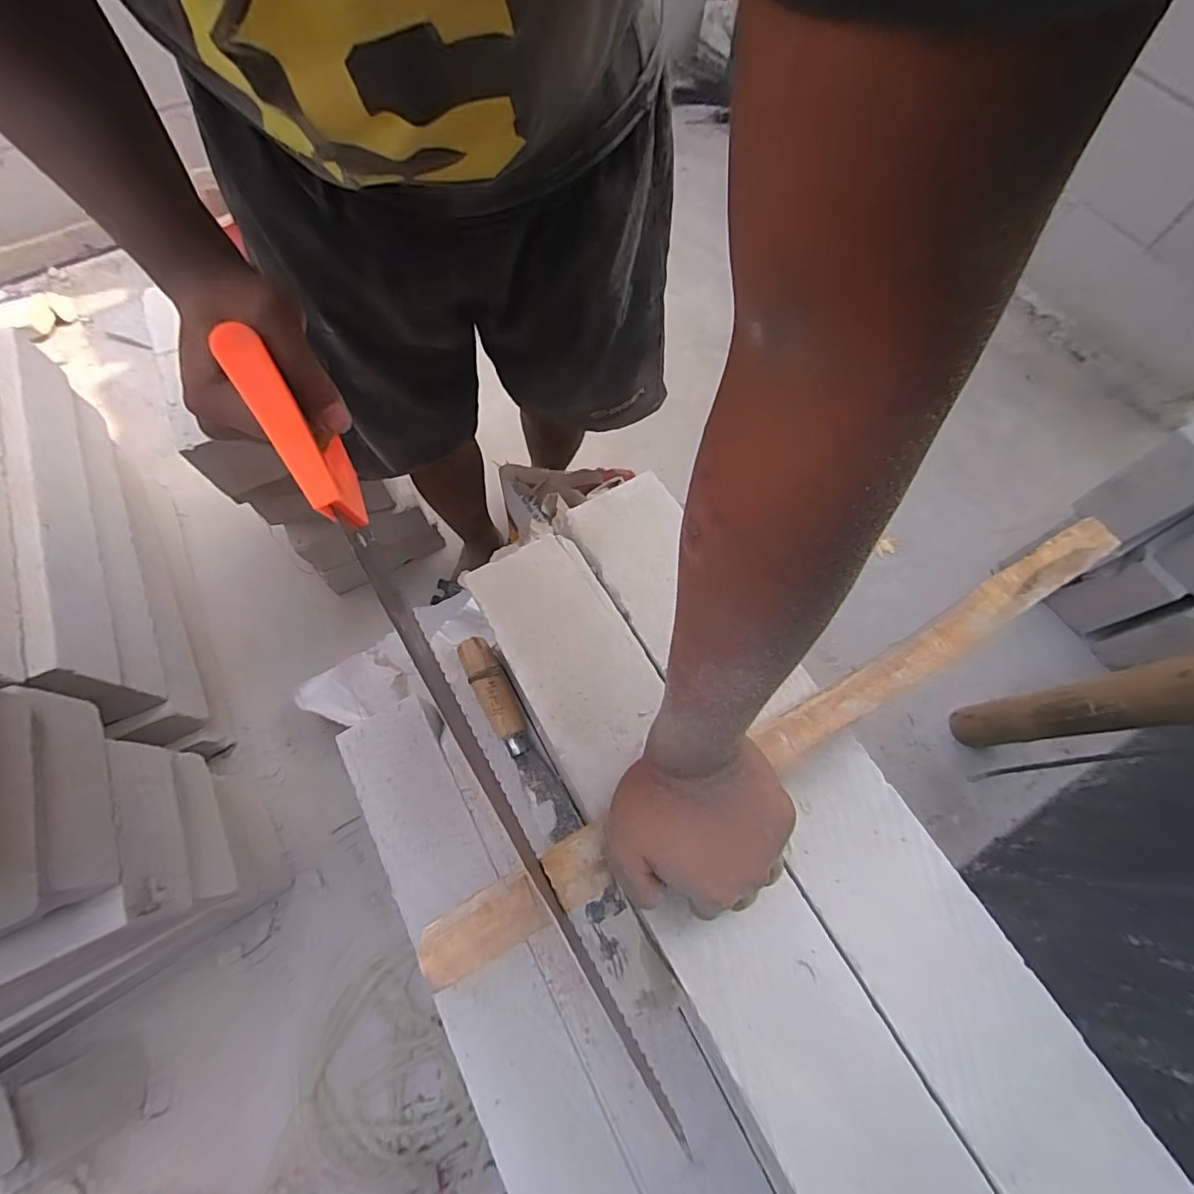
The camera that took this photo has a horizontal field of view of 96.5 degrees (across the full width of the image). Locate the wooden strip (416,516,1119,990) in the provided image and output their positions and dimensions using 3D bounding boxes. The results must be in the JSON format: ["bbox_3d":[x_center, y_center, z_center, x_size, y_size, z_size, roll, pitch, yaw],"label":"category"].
[{"bbox_3d":[0.136,0.086,0.351,0.544,0.019,0.037,-28,71,-10],"label":"wooden strip"}]

